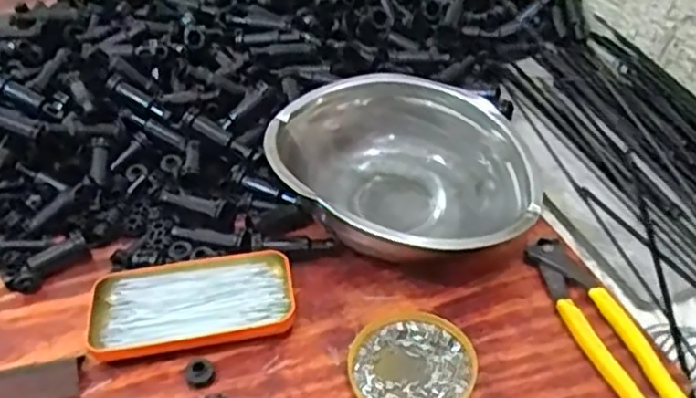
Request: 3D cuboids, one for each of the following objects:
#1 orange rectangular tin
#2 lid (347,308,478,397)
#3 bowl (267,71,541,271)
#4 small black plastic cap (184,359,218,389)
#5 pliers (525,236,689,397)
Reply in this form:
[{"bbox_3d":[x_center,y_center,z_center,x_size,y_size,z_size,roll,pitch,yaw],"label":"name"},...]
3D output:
[{"bbox_3d":[-0.113,0.076,0.525,0.142,0.021,0.076,-7,37,-8],"label":"orange rectangular tin"},{"bbox_3d":[0.044,0.110,0.484,0.080,0.010,0.085,-1,37,1],"label":"lid"},{"bbox_3d":[0.044,-0.025,0.587,0.213,0.087,0.141,7,37,11],"label":"bowl"},{"bbox_3d":[-0.098,0.116,0.482,0.020,0.006,0.022,-1,37,1],"label":"small black plastic cap"},{"bbox_3d":[0.176,0.085,0.506,0.042,0.016,0.162,-12,38,-14],"label":"pliers"}]

